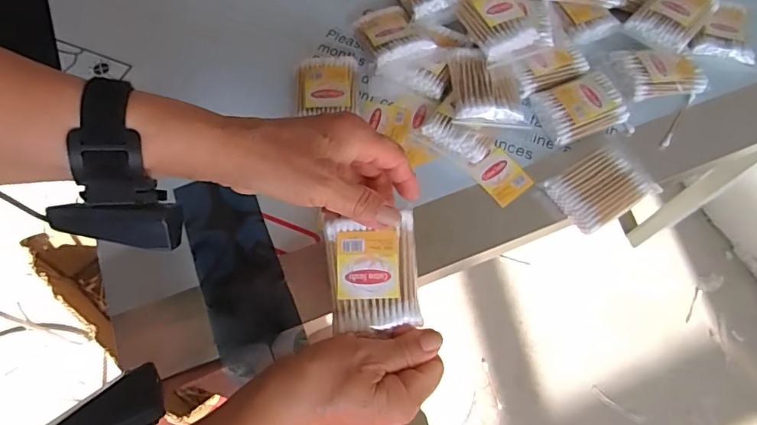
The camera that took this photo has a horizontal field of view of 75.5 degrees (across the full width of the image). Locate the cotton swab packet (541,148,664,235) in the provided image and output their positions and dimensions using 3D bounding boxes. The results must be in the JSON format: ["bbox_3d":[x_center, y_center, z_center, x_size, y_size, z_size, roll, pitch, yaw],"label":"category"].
[{"bbox_3d":[0.188,-0.021,0.411,0.082,0.015,0.054,-28,68,-16],"label":"cotton swab packet"}]

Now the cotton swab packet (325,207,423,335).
[{"bbox_3d":[-0.003,0.039,0.318,0.056,0.007,0.073,-5,84,-4],"label":"cotton swab packet"}]

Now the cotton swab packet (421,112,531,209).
[{"bbox_3d":[0.084,-0.049,0.419,0.100,0.023,0.043,37,68,0],"label":"cotton swab packet"}]

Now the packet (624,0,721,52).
[{"bbox_3d":[0.283,-0.190,0.471,0.057,0.023,0.069,39,68,15],"label":"packet"}]

